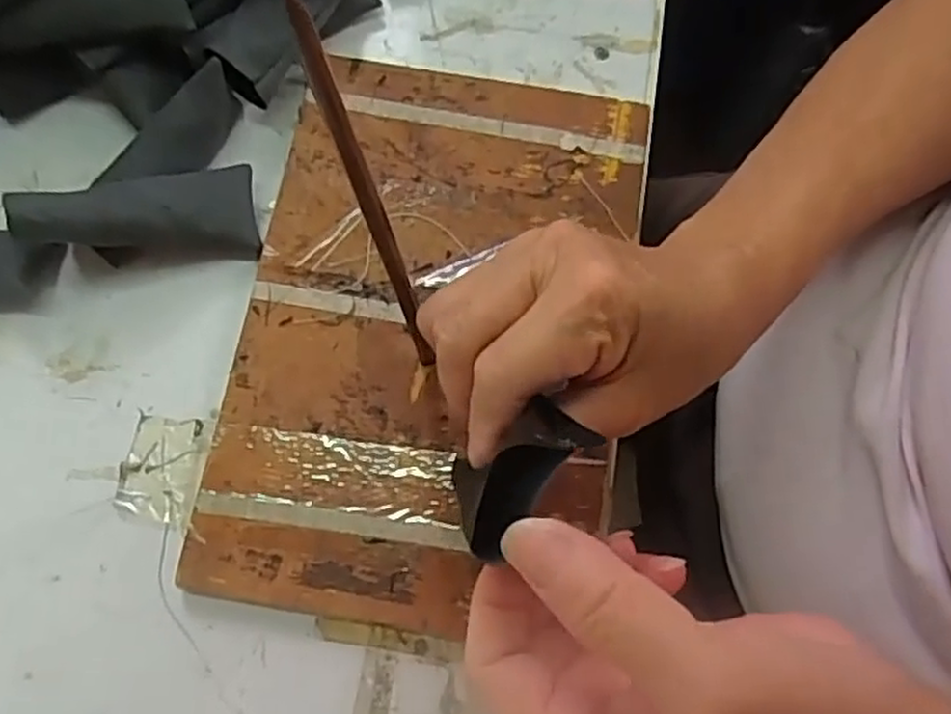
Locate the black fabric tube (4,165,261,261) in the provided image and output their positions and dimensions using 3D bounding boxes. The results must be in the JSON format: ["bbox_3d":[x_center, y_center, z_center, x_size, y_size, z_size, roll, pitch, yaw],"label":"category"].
[{"bbox_3d":[-0.158,-0.066,0.352,0.104,0.020,0.040,-6,73,-26],"label":"black fabric tube"}]

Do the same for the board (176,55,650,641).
[{"bbox_3d":[-0.021,-0.015,0.358,0.174,0.013,0.267,9,75,3],"label":"board"}]

